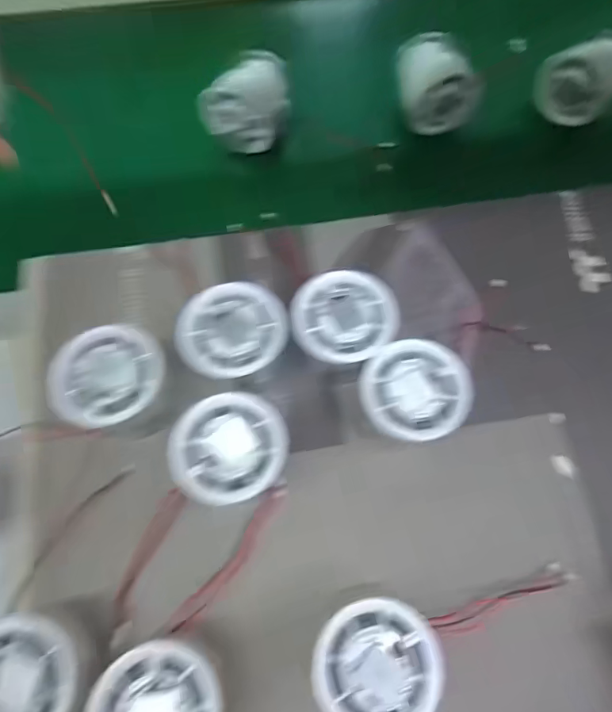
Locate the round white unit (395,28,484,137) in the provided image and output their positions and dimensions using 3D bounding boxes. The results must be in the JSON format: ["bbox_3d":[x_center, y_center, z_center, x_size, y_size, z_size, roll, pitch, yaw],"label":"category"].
[{"bbox_3d":[0.106,-0.233,0.405,0.068,0.059,0.068,-6,73,20],"label":"round white unit"}]

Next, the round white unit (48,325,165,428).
[{"bbox_3d":[-0.111,0.010,0.265,0.058,0.012,0.054,1,70,-2],"label":"round white unit"}]

